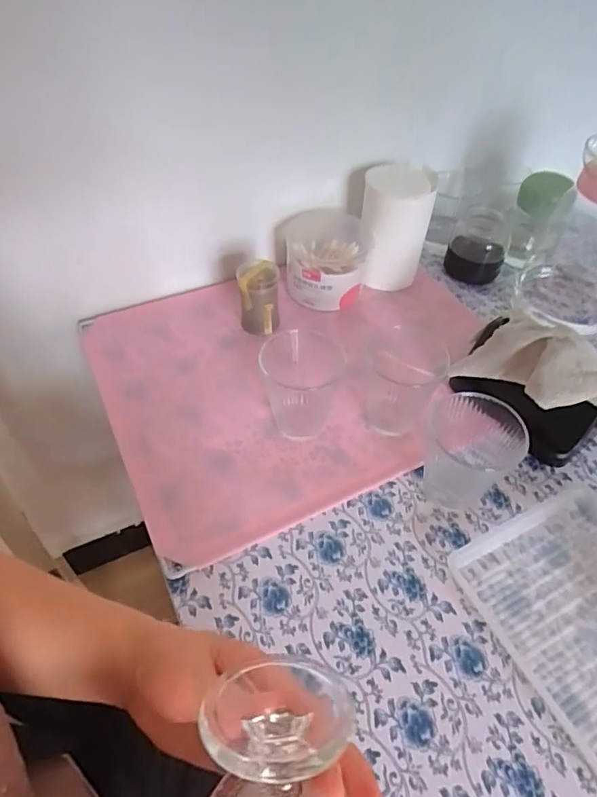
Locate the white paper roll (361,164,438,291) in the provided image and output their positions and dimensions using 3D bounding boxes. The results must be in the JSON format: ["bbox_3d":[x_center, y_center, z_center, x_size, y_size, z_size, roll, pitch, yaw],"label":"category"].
[{"bbox_3d":[0.115,-0.208,0.607,0.083,0.125,0.077,11,49,6],"label":"white paper roll"}]

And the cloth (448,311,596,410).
[{"bbox_3d":[0.232,-0.014,0.457,0.174,0.076,0.066,34,56,24],"label":"cloth"}]

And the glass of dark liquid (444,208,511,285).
[{"bbox_3d":[0.241,-0.207,0.664,0.073,0.068,0.087,19,51,12],"label":"glass of dark liquid"}]

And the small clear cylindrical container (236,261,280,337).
[{"bbox_3d":[-0.044,-0.115,0.567,0.044,0.075,0.046,1,49,-1],"label":"small clear cylindrical container"}]

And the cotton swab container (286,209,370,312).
[{"bbox_3d":[0.033,-0.167,0.614,0.101,0.066,0.098,2,49,-2],"label":"cotton swab container"}]

